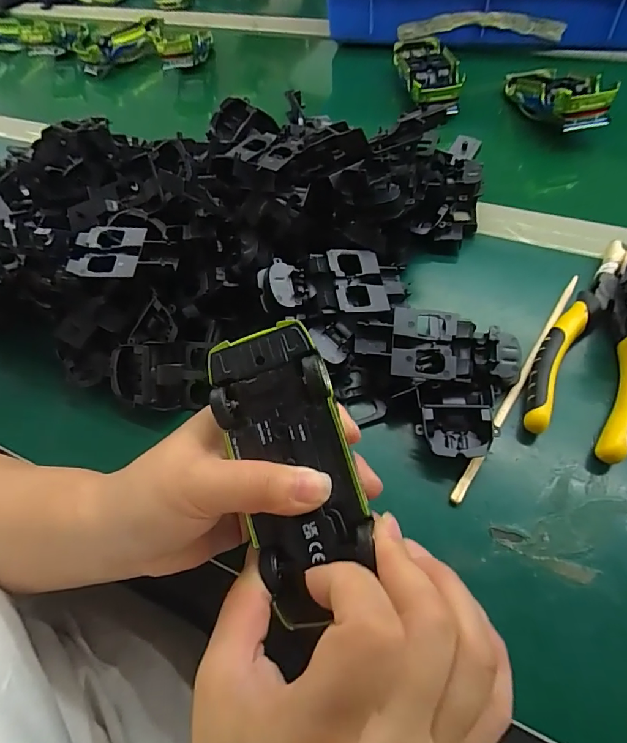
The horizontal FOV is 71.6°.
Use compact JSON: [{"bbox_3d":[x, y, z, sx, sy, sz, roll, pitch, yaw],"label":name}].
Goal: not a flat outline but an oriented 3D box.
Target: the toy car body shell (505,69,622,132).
[{"bbox_3d":[0.228,-0.268,0.417,0.045,0.040,0.127,-7,44,-5],"label":"toy car body shell"}]

